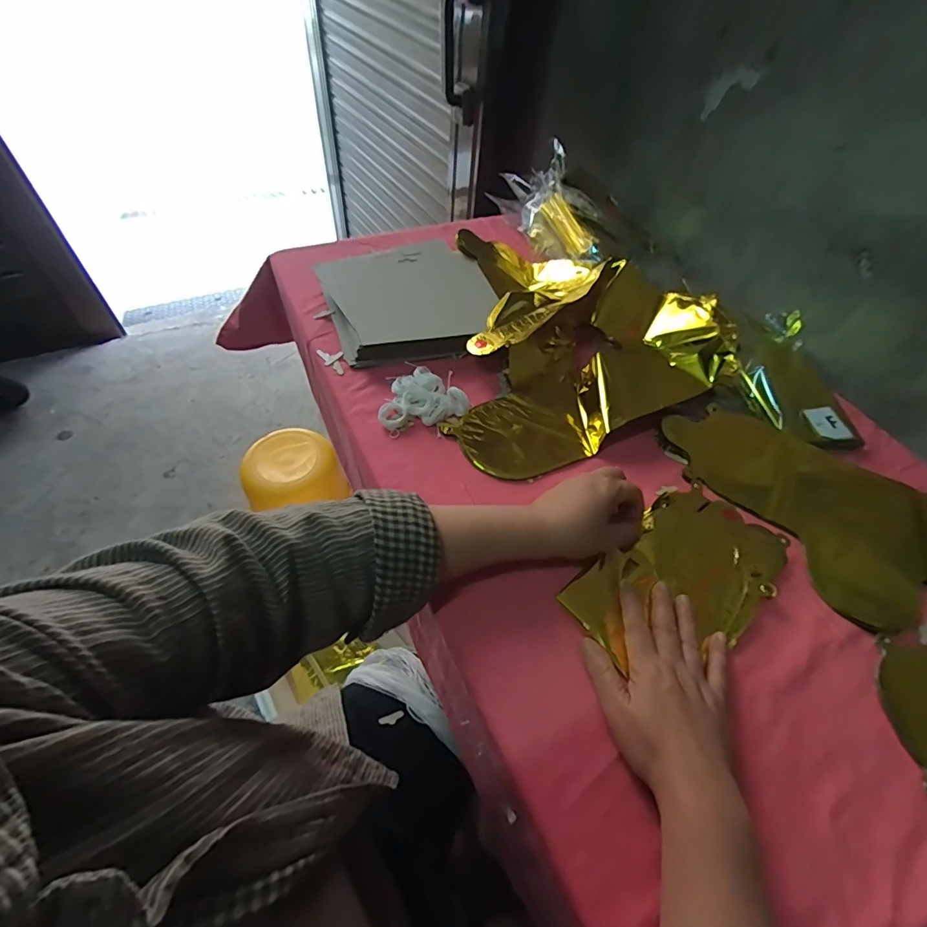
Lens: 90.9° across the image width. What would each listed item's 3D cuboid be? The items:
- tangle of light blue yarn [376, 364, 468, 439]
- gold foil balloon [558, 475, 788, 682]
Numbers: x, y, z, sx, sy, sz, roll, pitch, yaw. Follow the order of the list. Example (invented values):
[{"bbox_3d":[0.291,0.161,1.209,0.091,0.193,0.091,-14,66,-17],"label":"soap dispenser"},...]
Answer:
[{"bbox_3d":[-0.049,-0.071,0.498,0.097,0.032,0.064,-23,59,-20],"label":"tangle of light blue yarn"},{"bbox_3d":[0.201,0.101,0.413,0.218,0.015,0.121,-33,60,-29],"label":"gold foil balloon"}]

